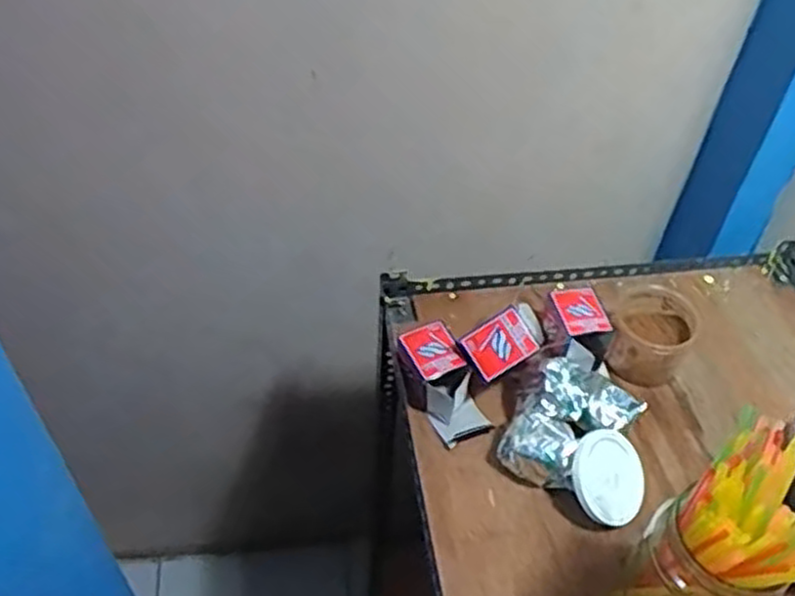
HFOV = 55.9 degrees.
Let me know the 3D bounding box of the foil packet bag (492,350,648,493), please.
[{"bbox_3d":[0.162,0.121,0.725,0.128,0.083,0.085,-35,58,-30],"label":"foil packet bag"}]

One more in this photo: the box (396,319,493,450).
[{"bbox_3d":[0.047,0.088,0.760,0.064,0.060,0.114,-25,54,-24],"label":"box"}]

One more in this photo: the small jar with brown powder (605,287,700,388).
[{"bbox_3d":[0.279,0.042,0.817,0.078,0.059,0.093,23,50,17],"label":"small jar with brown powder"}]

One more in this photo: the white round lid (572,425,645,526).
[{"bbox_3d":[0.197,0.163,0.701,0.082,0.015,0.083,13,64,-28],"label":"white round lid"}]

